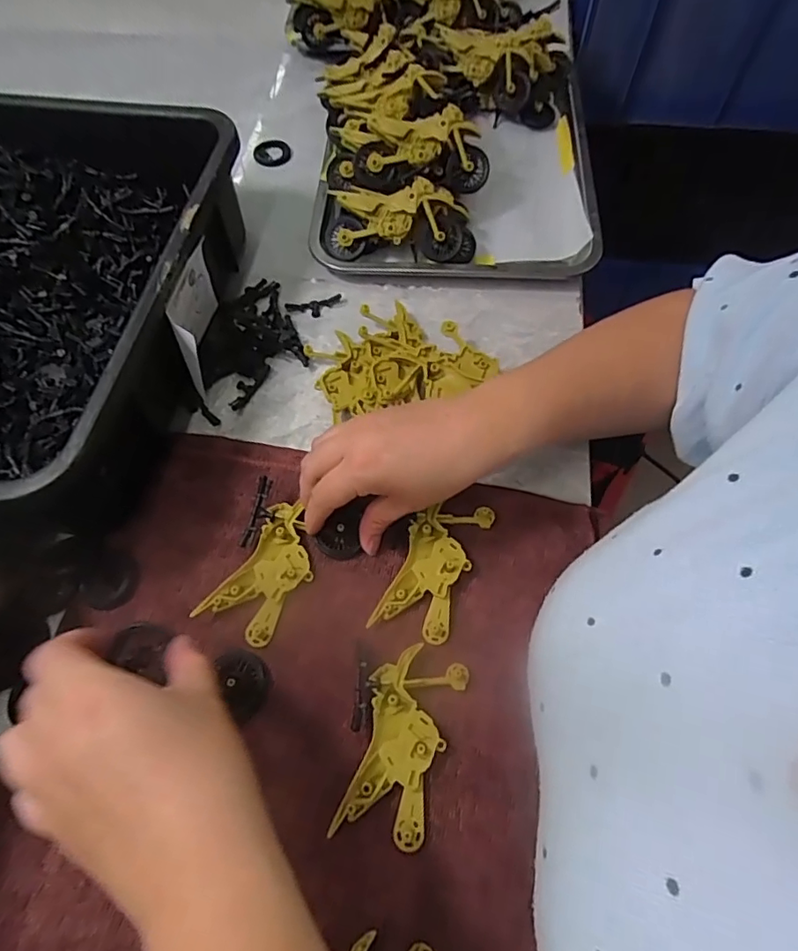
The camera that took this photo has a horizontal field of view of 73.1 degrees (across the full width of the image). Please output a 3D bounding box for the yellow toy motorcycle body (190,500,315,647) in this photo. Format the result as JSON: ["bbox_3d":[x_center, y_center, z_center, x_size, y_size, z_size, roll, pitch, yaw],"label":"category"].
[{"bbox_3d":[-0.085,0.063,0.355,0.046,0.013,0.090,26,66,15],"label":"yellow toy motorcycle body"}]

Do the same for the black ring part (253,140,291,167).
[{"bbox_3d":[-0.134,-0.342,0.574,0.038,0.011,0.037,0,63,1],"label":"black ring part"}]

